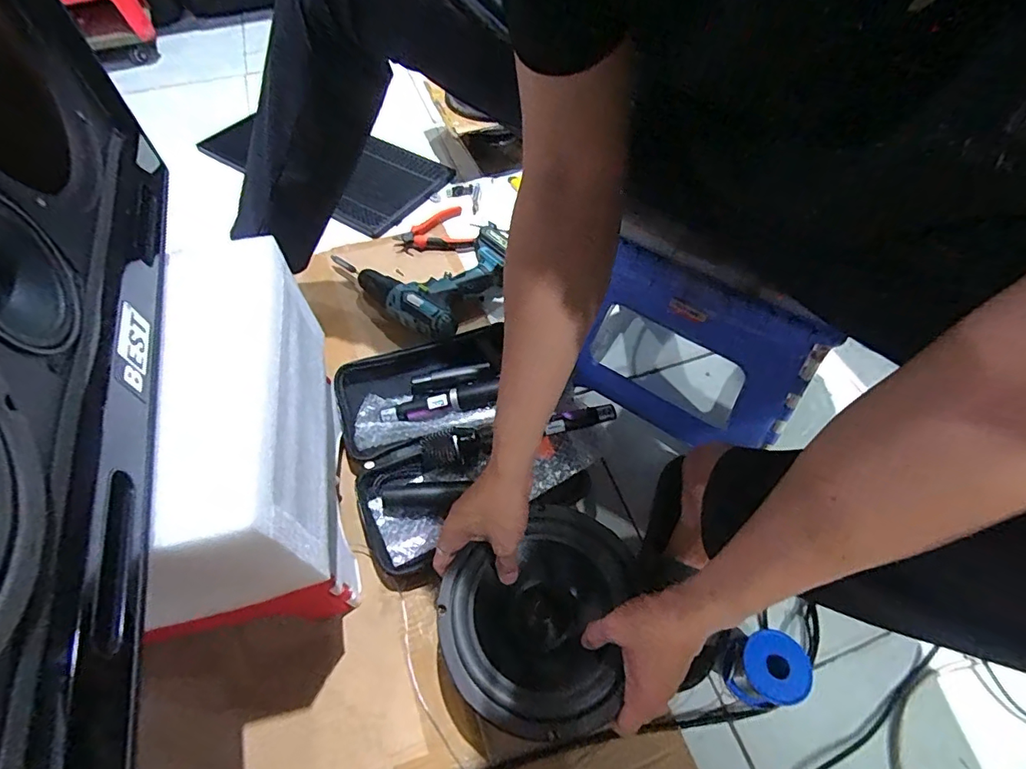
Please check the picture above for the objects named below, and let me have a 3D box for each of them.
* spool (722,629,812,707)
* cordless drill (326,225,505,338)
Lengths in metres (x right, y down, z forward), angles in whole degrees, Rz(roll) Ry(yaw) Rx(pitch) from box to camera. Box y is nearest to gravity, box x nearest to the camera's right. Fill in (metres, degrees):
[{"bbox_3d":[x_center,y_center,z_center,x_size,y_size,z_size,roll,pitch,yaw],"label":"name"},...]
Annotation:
[{"bbox_3d":[0.256,0.289,0.506,0.065,0.064,0.063,1,56,0],"label":"spool"},{"bbox_3d":[-0.151,-0.199,0.831,0.270,0.072,0.222,34,63,21],"label":"cordless drill"}]

